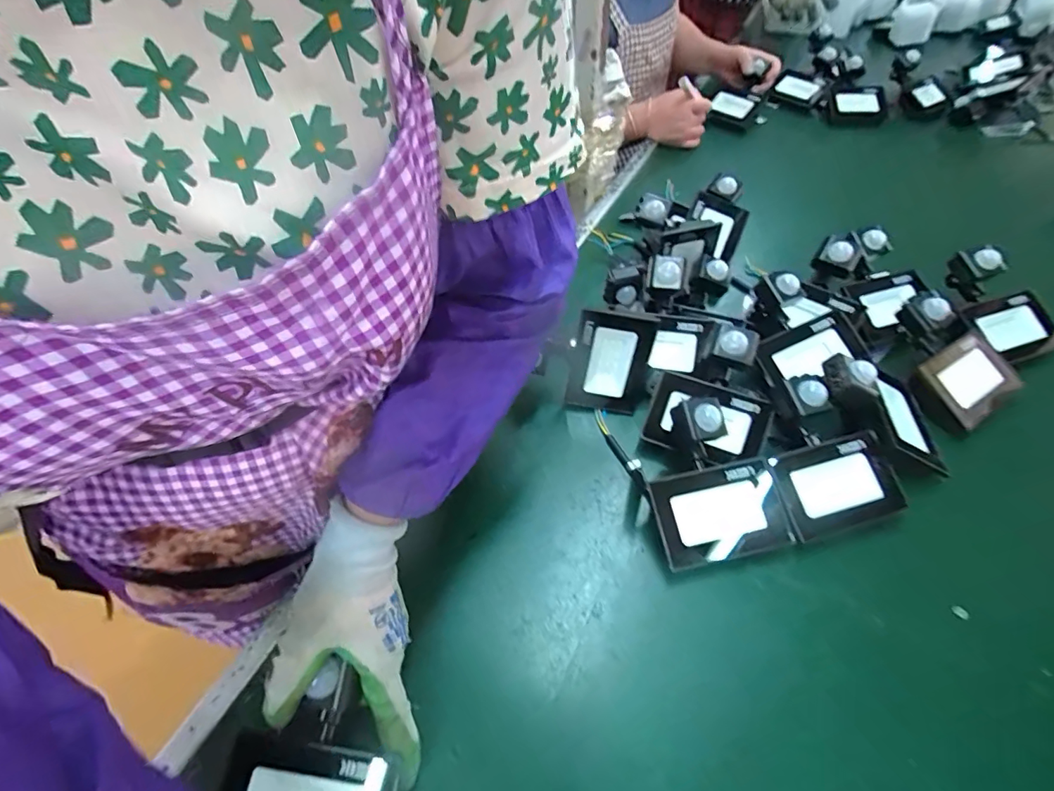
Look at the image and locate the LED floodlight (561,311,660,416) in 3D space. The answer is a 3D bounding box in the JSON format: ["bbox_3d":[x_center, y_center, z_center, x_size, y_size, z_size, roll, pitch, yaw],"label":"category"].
[{"bbox_3d":[0.083,-0.036,0.490,0.083,0.108,0.028,6,35,10],"label":"LED floodlight"}]

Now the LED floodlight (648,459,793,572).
[{"bbox_3d":[0.162,0.101,0.411,0.108,0.020,0.073,-10,70,-9],"label":"LED floodlight"}]

